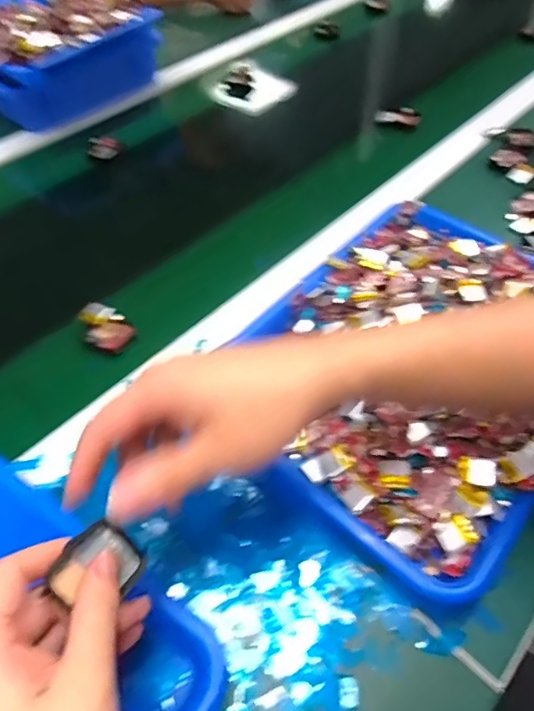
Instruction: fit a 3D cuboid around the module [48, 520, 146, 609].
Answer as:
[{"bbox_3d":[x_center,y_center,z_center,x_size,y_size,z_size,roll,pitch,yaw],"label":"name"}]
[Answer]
[{"bbox_3d":[-0.086,0.109,0.257,0.037,0.006,0.041,50,53,-3],"label":"module"}]

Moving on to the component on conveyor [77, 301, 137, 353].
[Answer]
[{"bbox_3d":[-0.151,-0.026,0.463,0.055,0.014,0.039,22,56,17],"label":"component on conveyor"}]

